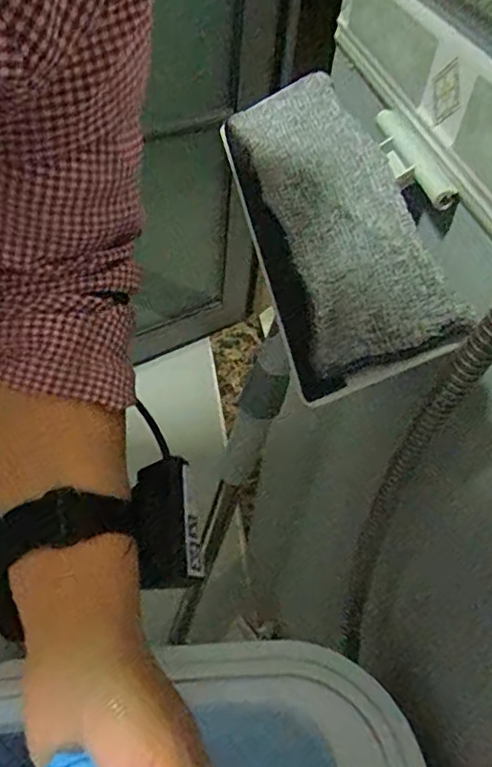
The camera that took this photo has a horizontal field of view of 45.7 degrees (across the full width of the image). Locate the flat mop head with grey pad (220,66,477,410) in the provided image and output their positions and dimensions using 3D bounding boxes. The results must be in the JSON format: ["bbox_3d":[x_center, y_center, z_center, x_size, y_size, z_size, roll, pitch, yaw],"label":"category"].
[{"bbox_3d":[0.038,-0.103,0.332,0.081,0.009,0.265,-29,46,19],"label":"flat mop head with grey pad"}]

